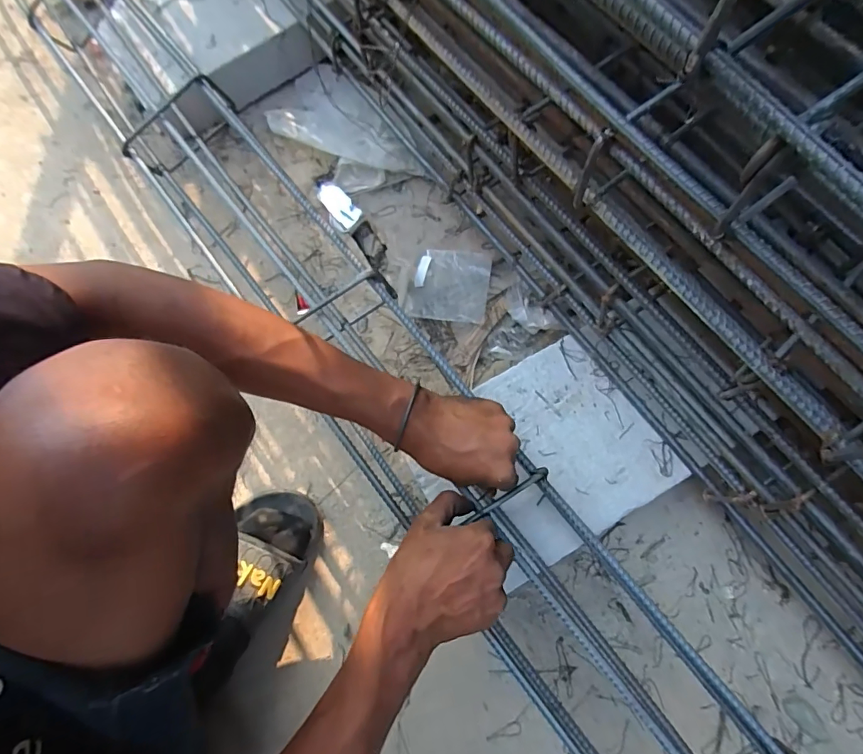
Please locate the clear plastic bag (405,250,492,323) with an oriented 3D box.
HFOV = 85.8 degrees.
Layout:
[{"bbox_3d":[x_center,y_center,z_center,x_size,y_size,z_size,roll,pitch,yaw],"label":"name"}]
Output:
[{"bbox_3d":[0.024,-0.130,0.646,0.107,0.009,0.110,9,73,1],"label":"clear plastic bag"}]

